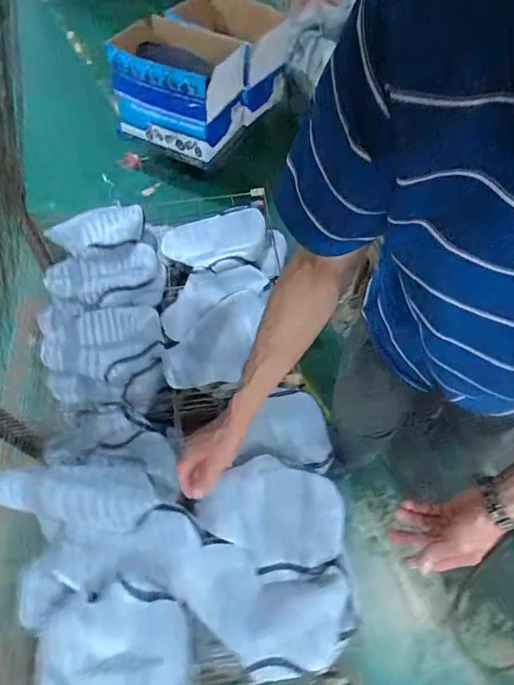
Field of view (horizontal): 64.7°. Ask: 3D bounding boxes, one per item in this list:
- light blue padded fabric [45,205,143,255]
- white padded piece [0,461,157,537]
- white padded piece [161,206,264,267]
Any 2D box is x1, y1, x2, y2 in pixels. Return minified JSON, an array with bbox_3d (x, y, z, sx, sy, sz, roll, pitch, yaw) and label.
[{"bbox_3d":[-0.420,-0.301,1.060,0.262,0.038,0.117,-5,61,10],"label":"light blue padded fabric"},{"bbox_3d":[-0.350,0.289,0.777,0.320,0.052,0.128,5,61,-1],"label":"white padded piece"},{"bbox_3d":[-0.117,-0.278,1.078,0.273,0.036,0.165,-7,60,13],"label":"white padded piece"}]

